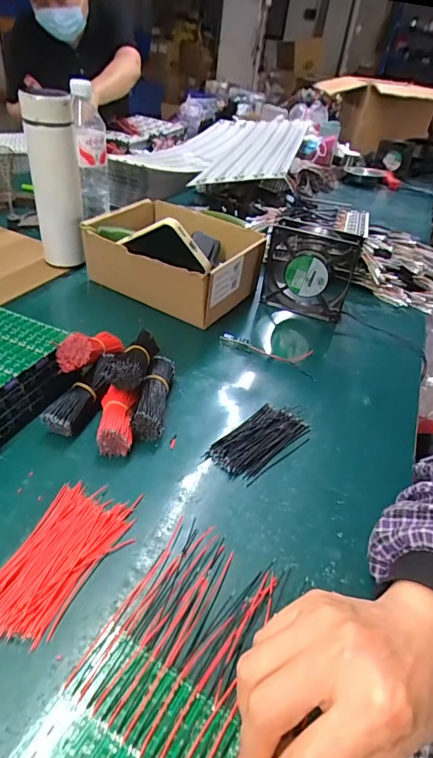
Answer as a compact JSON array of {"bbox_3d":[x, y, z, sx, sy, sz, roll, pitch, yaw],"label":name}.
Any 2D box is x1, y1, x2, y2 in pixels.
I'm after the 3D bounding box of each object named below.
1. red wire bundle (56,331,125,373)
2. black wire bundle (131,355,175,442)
[{"bbox_3d":[-0.130,-0.035,0.462,0.033,0.035,0.102,12,15,9],"label":"red wire bundle"},{"bbox_3d":[-0.061,0.017,0.445,0.028,0.033,0.101,9,37,0],"label":"black wire bundle"}]

